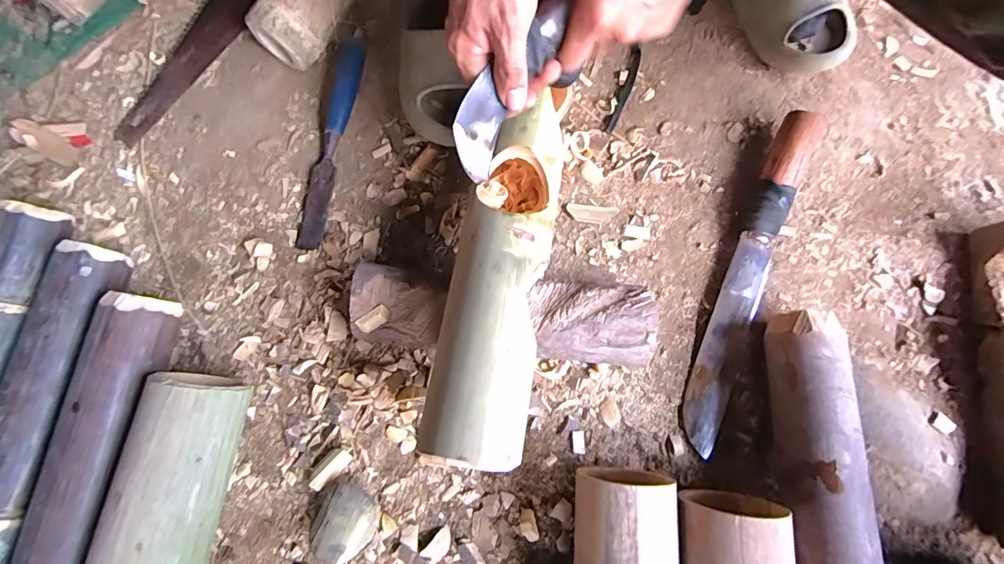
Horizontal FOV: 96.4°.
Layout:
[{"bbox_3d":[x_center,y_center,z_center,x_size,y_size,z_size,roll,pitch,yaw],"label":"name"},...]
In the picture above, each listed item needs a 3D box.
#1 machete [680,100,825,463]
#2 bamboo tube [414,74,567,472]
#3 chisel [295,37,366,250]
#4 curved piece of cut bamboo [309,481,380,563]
[{"bbox_3d":[0.241,-0.007,0.433,0.051,0.041,0.344,24,79,6],"label":"machete"},{"bbox_3d":[0.002,-0.007,0.349,0.074,0.056,0.281,12,68,3],"label":"bamboo tube"},{"bbox_3d":[-0.185,-0.151,0.481,0.029,0.025,0.234,9,78,3],"label":"chisel"},{"bbox_3d":[-0.140,0.214,0.401,0.051,0.026,0.063,12,78,3],"label":"curved piece of cut bamboo"}]

